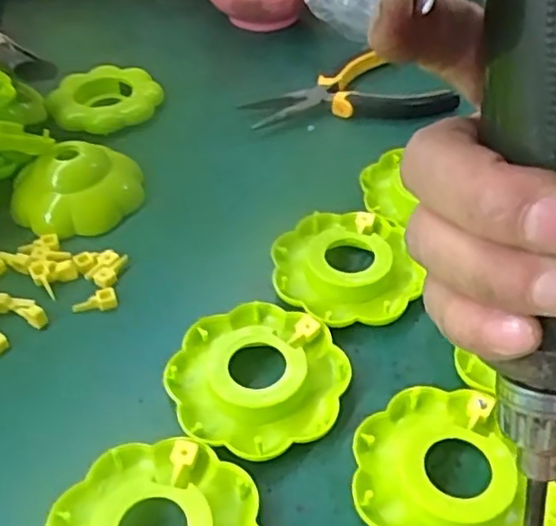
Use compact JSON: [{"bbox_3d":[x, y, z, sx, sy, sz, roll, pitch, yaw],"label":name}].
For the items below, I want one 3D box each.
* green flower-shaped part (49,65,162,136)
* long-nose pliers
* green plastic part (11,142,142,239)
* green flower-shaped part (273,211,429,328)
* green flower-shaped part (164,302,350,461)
[{"bbox_3d":[-0.124,-0.117,0.481,0.074,0.021,0.063,-28,51,-23],"label":"green flower-shaped part"},{"bbox_3d":[0.051,-0.114,0.477,0.131,0.014,0.088,-26,50,-21],"label":"long-nose pliers"},{"bbox_3d":[-0.122,-0.049,0.401,0.078,0.030,0.057,-19,48,-15],"label":"green plastic part"},{"bbox_3d":[0.038,0.000,0.366,0.079,0.014,0.080,-1,46,1],"label":"green flower-shaped part"},{"bbox_3d":[-0.010,0.052,0.317,0.080,0.014,0.080,-1,46,1],"label":"green flower-shaped part"}]

